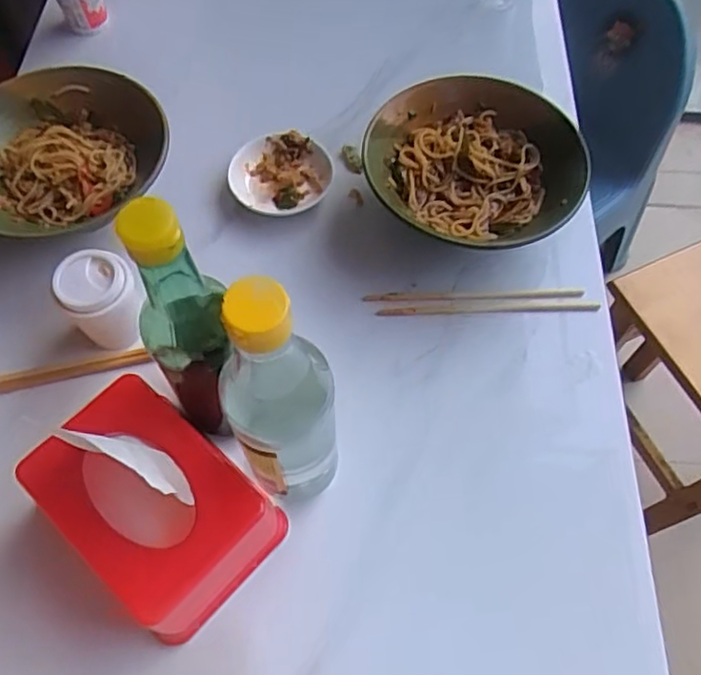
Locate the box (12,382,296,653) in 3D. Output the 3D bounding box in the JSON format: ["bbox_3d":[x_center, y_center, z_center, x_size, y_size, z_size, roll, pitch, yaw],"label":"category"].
[{"bbox_3d":[-0.137,0.116,0.440,0.150,0.090,0.114,37,69,18],"label":"box"}]

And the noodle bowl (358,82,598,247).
[{"bbox_3d":[0.114,-0.152,0.586,0.184,0.064,0.176,0,63,1],"label":"noodle bowl"}]

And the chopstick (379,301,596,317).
[{"bbox_3d":[0.119,-0.025,0.559,0.189,0.004,0.010,-1,63,1],"label":"chopstick"}]

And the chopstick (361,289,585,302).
[{"bbox_3d":[0.108,-0.037,0.568,0.191,0.004,0.008,-1,63,0],"label":"chopstick"}]

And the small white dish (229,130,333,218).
[{"bbox_3d":[-0.066,-0.154,0.611,0.095,0.020,0.085,-7,63,-3],"label":"small white dish"}]

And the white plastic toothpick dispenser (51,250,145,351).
[{"bbox_3d":[-0.196,-0.028,0.515,0.061,0.071,0.060,0,63,1],"label":"white plastic toothpick dispenser"}]

